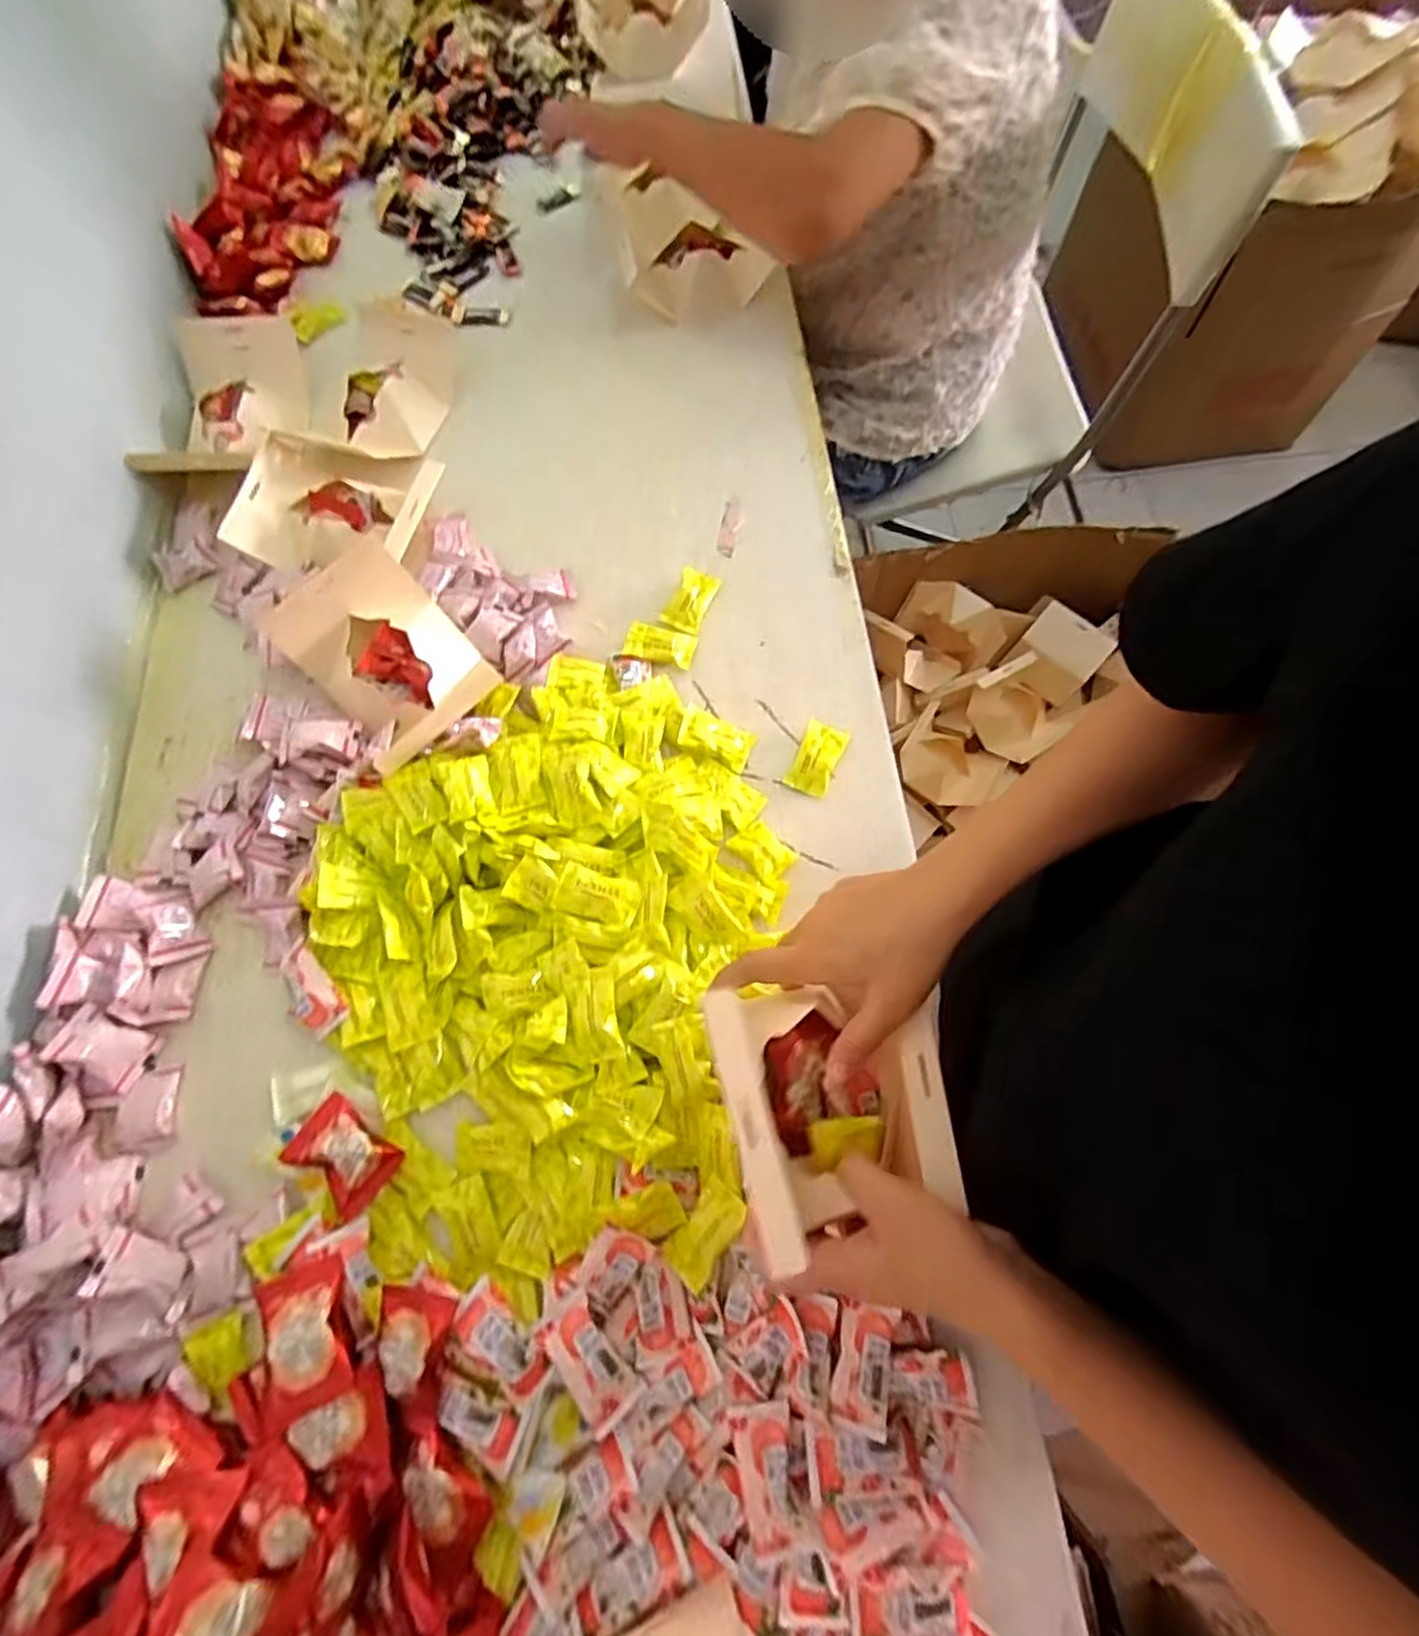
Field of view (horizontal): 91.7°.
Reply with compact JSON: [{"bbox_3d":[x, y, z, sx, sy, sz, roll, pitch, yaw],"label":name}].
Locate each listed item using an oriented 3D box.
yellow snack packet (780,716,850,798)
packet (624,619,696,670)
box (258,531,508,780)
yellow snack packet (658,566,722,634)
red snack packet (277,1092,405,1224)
[{"bbox_3d":[0.095,-0.052,0.606,0.037,0.016,0.066,24,71,7],"label":"yellow snack packet"},{"bbox_3d":[-0.046,-0.162,0.643,0.065,0.004,0.036,15,71,4],"label":"packet"},{"bbox_3d":[-0.281,-0.140,0.601,0.181,0.051,0.130,41,76,14],"label":"box"},{"bbox_3d":[-0.018,-0.211,0.665,0.038,0.007,0.069,21,71,6],"label":"yellow snack packet"},{"bbox_3d":[-0.264,0.243,0.494,0.072,0.014,0.050,35,73,10],"label":"red snack packet"}]

